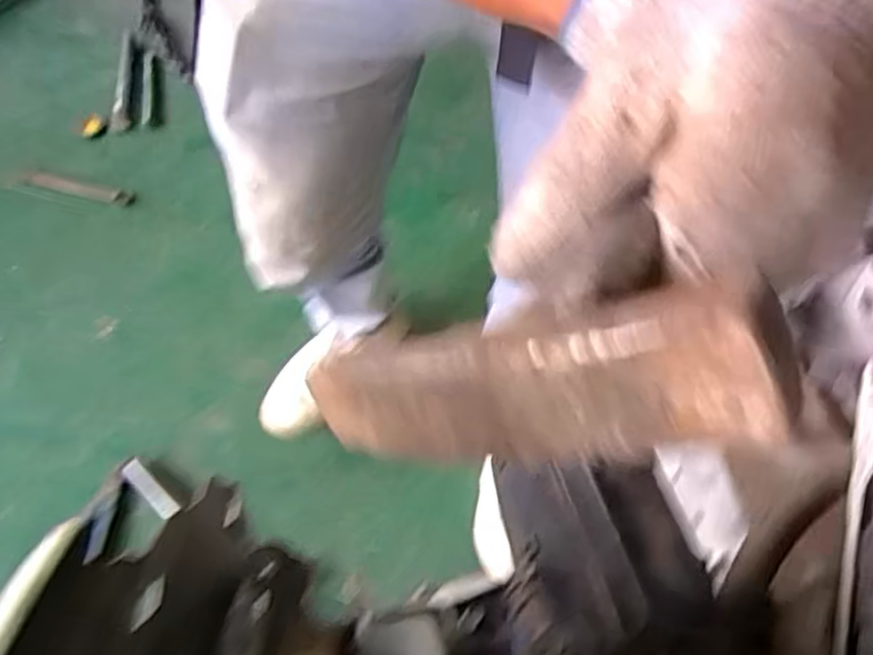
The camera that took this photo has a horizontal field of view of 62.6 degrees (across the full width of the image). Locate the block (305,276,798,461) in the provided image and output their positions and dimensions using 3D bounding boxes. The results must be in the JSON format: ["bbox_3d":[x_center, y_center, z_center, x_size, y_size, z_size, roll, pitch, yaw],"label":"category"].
[{"bbox_3d":[0.010,0.011,0.123,0.091,0.022,0.013,-9,45,39],"label":"block"}]

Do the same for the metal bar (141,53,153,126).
[{"bbox_3d":[-0.633,-0.523,1.564,0.023,0.010,0.236,-10,56,-3],"label":"metal bar"}]

